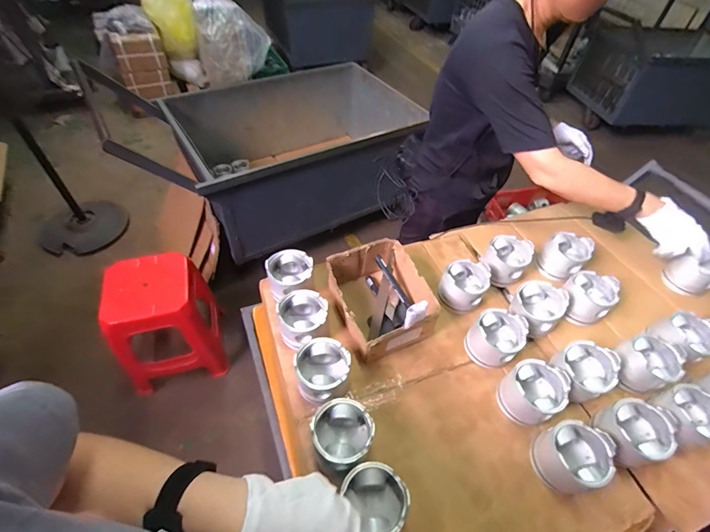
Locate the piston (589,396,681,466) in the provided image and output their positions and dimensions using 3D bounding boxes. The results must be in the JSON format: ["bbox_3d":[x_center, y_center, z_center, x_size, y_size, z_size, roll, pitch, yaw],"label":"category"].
[{"bbox_3d":[0.460,0.278,0.611,0.092,0.091,0.088,3,49,-3],"label":"piston"}]

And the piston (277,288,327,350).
[{"bbox_3d":[-0.103,0.104,0.711,0.087,0.079,0.095,3,49,-3],"label":"piston"}]

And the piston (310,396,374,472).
[{"bbox_3d":[-0.020,0.261,0.571,0.090,0.056,0.091,3,49,-3],"label":"piston"}]

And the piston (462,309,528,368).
[{"bbox_3d":[0.275,0.138,0.711,0.099,0.081,0.091,3,49,-3],"label":"piston"}]

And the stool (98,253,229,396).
[{"bbox_3d":[-0.751,0.222,1.489,0.340,0.497,0.344,-11,51,-15],"label":"stool"}]

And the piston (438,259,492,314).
[{"bbox_3d":[0.233,0.036,0.779,0.091,0.078,0.098,25,52,15],"label":"piston"}]

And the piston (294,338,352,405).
[{"bbox_3d":[-0.058,0.182,0.640,0.089,0.066,0.091,3,49,-3],"label":"piston"}]

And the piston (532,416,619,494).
[{"bbox_3d":[0.351,0.305,0.589,0.097,0.087,0.092,3,49,-3],"label":"piston"}]

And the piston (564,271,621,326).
[{"bbox_3d":[0.484,0.070,0.773,0.096,0.085,0.095,-32,59,-28],"label":"piston"}]

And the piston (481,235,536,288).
[{"bbox_3d":[0.341,-0.013,0.833,0.093,0.082,0.091,3,49,-3],"label":"piston"}]

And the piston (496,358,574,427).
[{"bbox_3d":[0.312,0.221,0.645,0.091,0.079,0.092,3,49,-3],"label":"piston"}]

